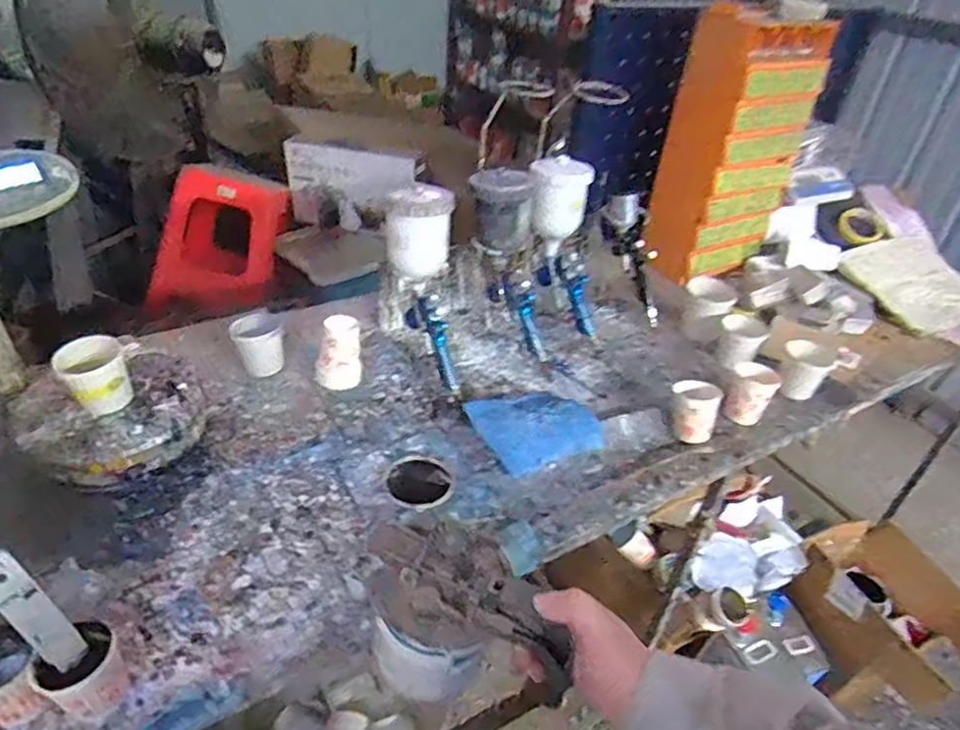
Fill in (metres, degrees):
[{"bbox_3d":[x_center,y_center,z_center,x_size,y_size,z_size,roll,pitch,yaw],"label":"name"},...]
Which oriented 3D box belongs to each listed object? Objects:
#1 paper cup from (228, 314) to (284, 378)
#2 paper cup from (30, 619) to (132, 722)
[{"bbox_3d":[-0.345,-0.025,0.972,0.075,0.085,0.077,2,37,-2],"label":"paper cup"},{"bbox_3d":[-0.371,0.292,0.587,0.061,0.070,0.067,2,37,-2],"label":"paper cup"}]

